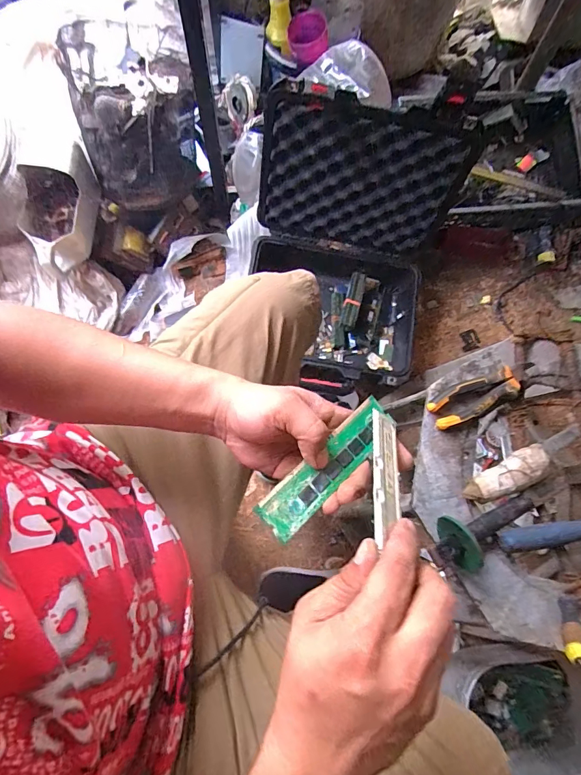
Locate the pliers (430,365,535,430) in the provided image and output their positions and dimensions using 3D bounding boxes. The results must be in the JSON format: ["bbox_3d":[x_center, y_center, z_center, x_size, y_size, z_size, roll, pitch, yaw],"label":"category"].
[{"bbox_3d":[0.253,0.010,0.526,0.145,0.025,0.047,-21,73,-7],"label":"pliers"}]

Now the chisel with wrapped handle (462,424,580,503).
[{"bbox_3d":[0.305,0.103,0.525,0.189,0.043,0.040,-24,74,-8],"label":"chisel with wrapped handle"}]

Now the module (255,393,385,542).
[{"bbox_3d":[0.030,0.056,0.298,0.032,0.008,0.126,42,62,12],"label":"module"}]

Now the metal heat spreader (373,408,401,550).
[{"bbox_3d":[0.067,0.059,0.283,0.022,0.005,0.107,32,42,-19],"label":"metal heat spreader"}]

